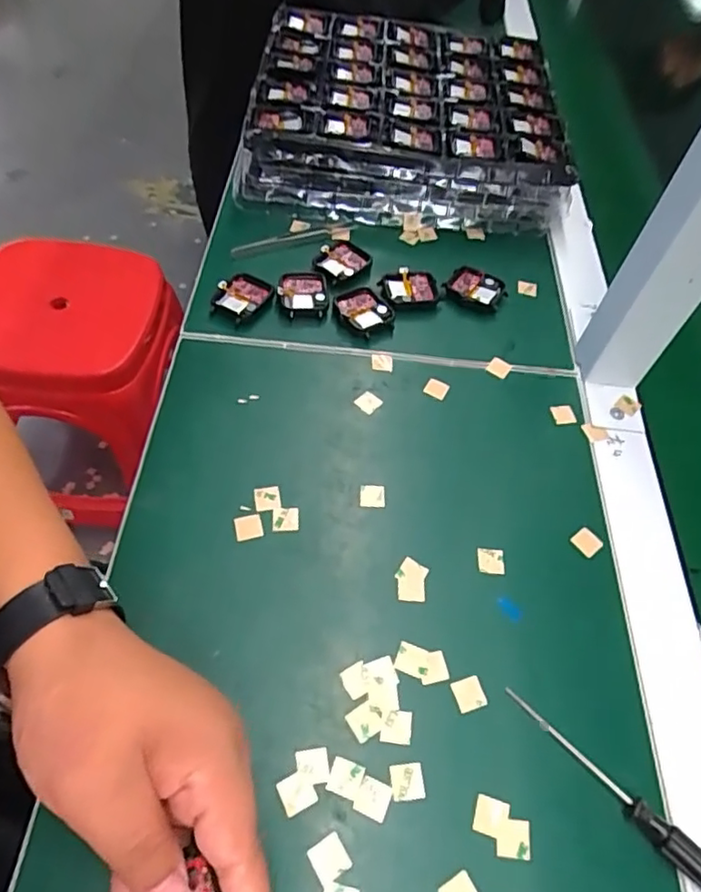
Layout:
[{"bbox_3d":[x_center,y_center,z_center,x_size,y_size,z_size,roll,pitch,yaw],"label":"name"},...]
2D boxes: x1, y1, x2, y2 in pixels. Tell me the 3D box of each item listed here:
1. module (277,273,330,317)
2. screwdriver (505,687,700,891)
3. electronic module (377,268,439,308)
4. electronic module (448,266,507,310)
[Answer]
[{"bbox_3d":[-0.037,-0.121,0.471,0.038,0.008,0.042,0,56,-5],"label":"module"},{"bbox_3d":[0.130,0.169,0.288,0.129,0.013,0.013,41,62,20],"label":"screwdriver"},{"bbox_3d":[0.049,-0.127,0.484,0.046,0.014,0.035,-4,56,-8],"label":"electronic module"},{"bbox_3d":[0.105,-0.130,0.492,0.043,0.011,0.036,29,58,14],"label":"electronic module"}]

